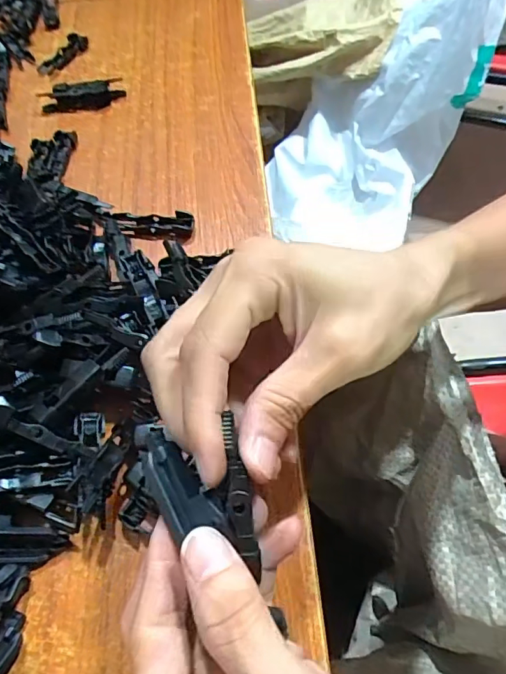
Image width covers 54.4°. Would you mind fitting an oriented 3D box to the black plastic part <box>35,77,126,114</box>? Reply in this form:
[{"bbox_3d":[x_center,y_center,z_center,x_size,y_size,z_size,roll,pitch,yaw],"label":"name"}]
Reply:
[{"bbox_3d":[-0.134,-0.188,0.382,0.063,0.017,0.017,-13,61,-3],"label":"black plastic part"}]

